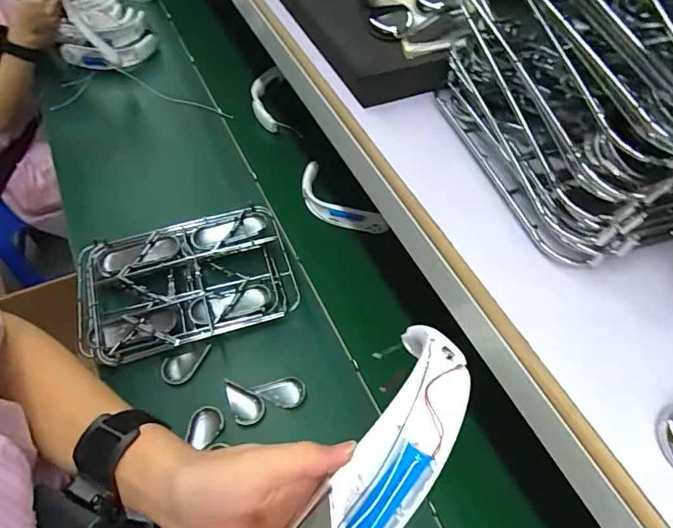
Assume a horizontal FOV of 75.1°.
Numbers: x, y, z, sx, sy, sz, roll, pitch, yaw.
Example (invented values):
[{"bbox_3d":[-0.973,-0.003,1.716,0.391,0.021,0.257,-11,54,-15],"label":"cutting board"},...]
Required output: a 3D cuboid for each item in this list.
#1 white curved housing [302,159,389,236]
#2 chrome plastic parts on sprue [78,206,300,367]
[{"bbox_3d":[0.004,-0.120,0.909,0.081,0.065,0.224,-37,66,-23],"label":"white curved housing"},{"bbox_3d":[-0.259,0.033,0.762,0.355,0.055,0.226,-13,58,-10],"label":"chrome plastic parts on sprue"}]

